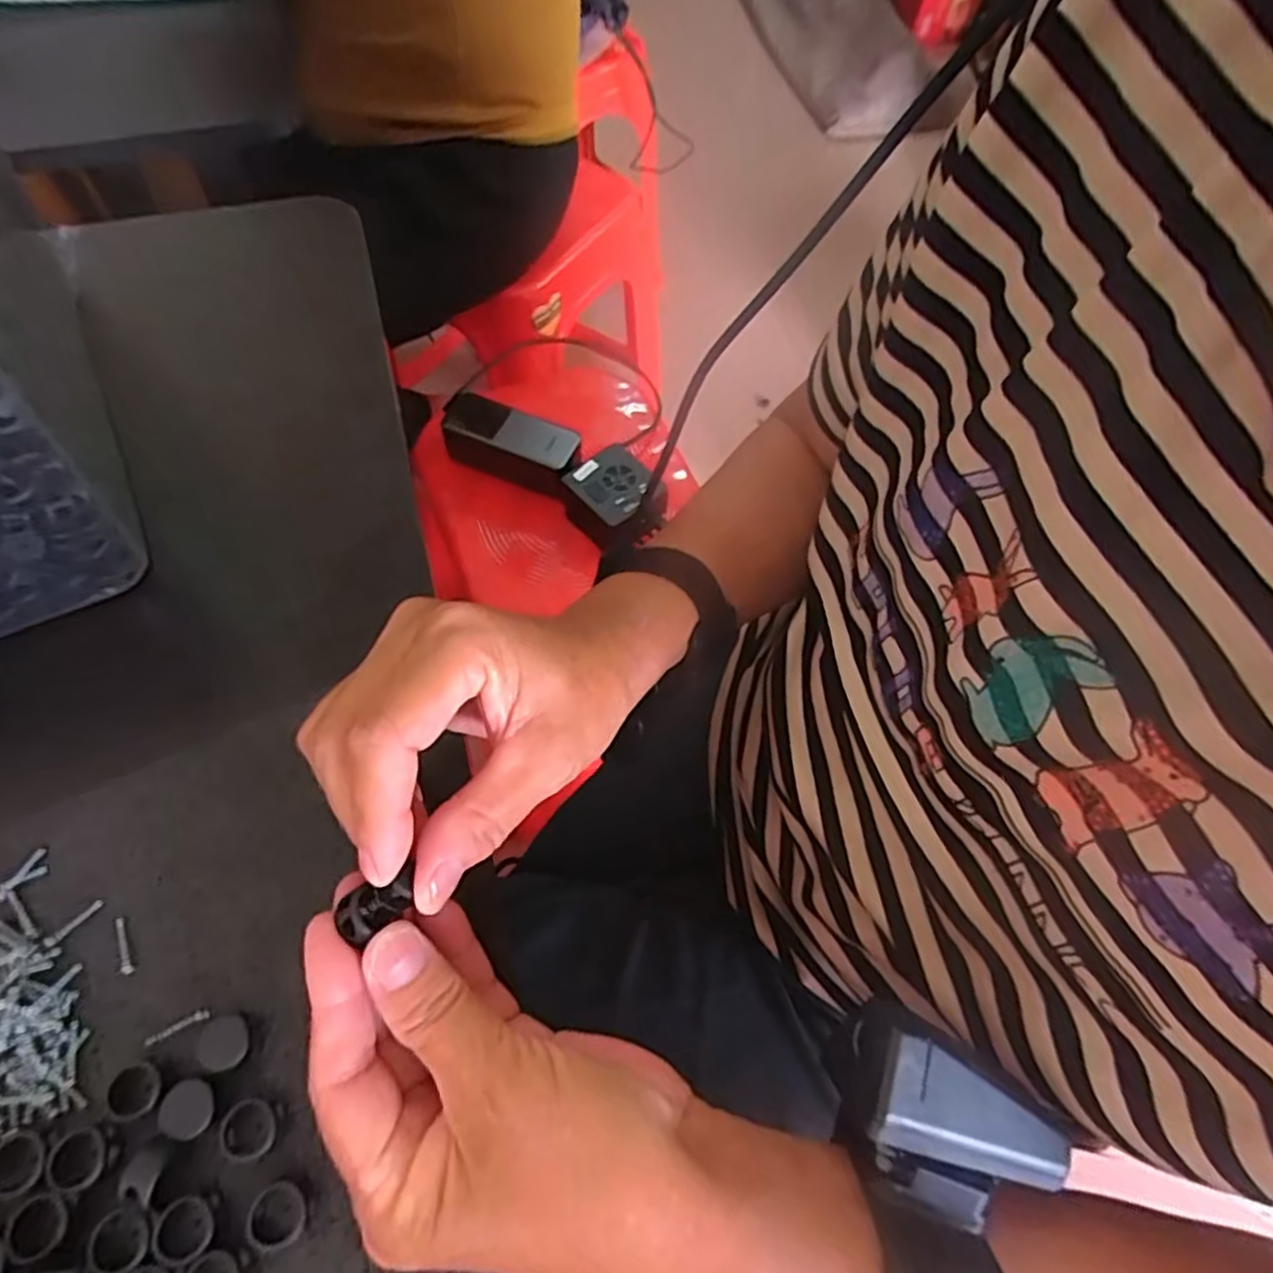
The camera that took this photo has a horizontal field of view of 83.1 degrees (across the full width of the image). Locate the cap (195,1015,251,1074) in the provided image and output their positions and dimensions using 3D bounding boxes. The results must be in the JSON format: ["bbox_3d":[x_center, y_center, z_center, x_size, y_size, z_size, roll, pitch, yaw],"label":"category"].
[{"bbox_3d":[-0.136,0.135,0.238,0.016,0.008,0.016,1,63,-2],"label":"cap"}]

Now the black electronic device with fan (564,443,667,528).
[{"bbox_3d":[-0.019,-0.138,0.696,0.076,0.049,0.075,-40,71,-20],"label":"black electronic device with fan"}]

